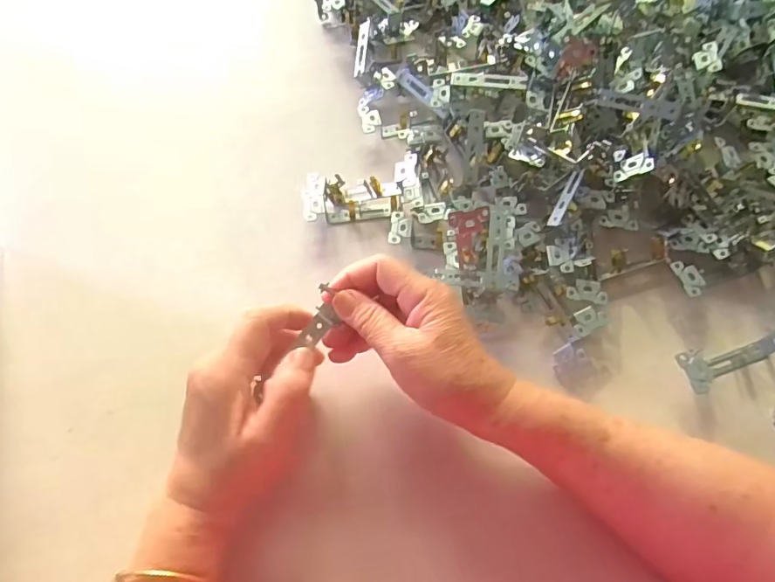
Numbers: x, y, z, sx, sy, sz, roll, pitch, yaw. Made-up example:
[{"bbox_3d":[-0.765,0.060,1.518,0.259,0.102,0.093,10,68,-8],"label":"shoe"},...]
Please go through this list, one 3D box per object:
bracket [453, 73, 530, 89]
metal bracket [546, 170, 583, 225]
[{"bbox_3d":[0.093,-0.193,0.468,0.068,0.010,0.014,13,66,6],"label":"bracket"},{"bbox_3d":[0.152,-0.078,0.435,0.010,0.010,0.050,27,91,15],"label":"metal bracket"}]

